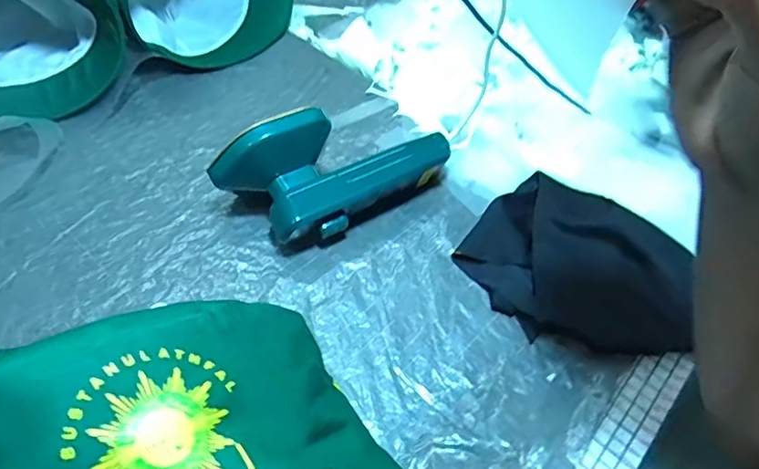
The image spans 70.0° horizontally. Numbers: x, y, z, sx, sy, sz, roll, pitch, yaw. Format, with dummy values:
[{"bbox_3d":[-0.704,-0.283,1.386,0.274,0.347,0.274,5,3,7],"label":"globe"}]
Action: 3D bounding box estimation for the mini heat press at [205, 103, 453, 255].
[{"bbox_3d":[-0.030,-0.055,0.425,0.173,0.070,0.079,-28,56,-26],"label":"mini heat press"}]

